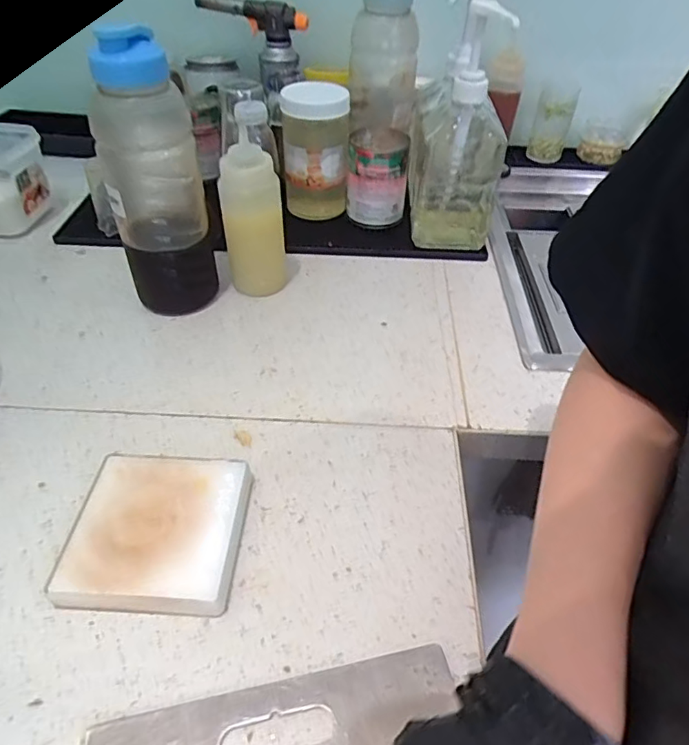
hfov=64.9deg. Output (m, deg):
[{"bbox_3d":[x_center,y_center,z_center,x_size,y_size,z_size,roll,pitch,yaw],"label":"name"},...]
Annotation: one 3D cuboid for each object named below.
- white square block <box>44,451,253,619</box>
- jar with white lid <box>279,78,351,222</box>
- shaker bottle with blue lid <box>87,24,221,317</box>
[{"bbox_3d":[-0.145,0.122,0.426,0.124,0.024,0.123,4,43,1],"label":"white square block"},{"bbox_3d":[-0.040,-0.312,0.770,0.090,0.167,0.092,1,43,-2],"label":"jar with white lid"},{"bbox_3d":[-0.200,-0.199,0.578,0.095,0.279,0.101,-12,45,-15],"label":"shaker bottle with blue lid"}]

